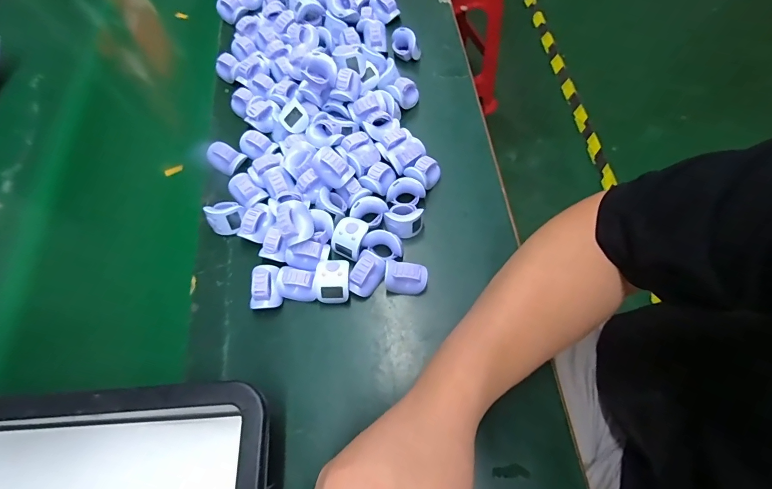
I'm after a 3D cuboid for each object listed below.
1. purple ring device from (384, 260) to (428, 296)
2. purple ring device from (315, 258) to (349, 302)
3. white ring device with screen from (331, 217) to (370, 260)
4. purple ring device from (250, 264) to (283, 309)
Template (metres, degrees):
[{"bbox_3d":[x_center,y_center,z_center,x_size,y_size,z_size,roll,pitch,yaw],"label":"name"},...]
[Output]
[{"bbox_3d":[0.019,0.033,0.360,0.039,0.035,0.027,11,67,9],"label":"purple ring device"},{"bbox_3d":[-0.050,0.034,0.360,0.030,0.029,0.044,-3,65,2],"label":"purple ring device"},{"bbox_3d":[-0.035,-0.007,0.373,0.031,0.024,0.036,20,68,12],"label":"white ring device with screen"},{"bbox_3d":[-0.115,0.041,0.358,0.025,0.029,0.041,-6,65,1],"label":"purple ring device"}]

